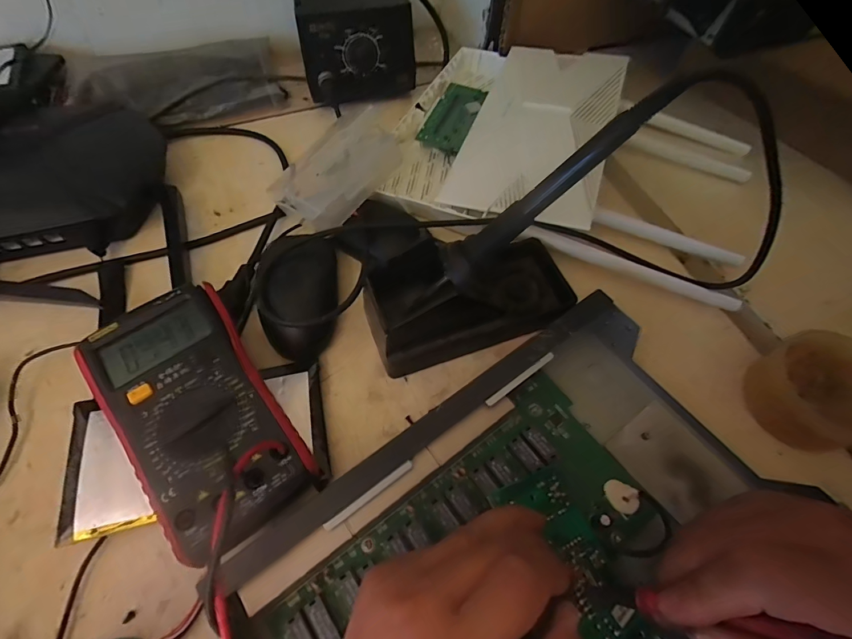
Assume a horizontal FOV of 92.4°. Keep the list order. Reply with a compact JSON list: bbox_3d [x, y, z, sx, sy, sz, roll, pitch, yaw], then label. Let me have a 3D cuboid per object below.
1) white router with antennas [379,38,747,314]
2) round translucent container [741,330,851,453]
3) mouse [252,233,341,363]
[{"bbox_3d":[0.134,-0.171,0.386,0.316,0.053,0.256,18,62,7],"label":"white router with antennas"},{"bbox_3d":[0.260,0.047,0.270,0.073,0.046,0.067,1,61,-2],"label":"round translucent container"},{"bbox_3d":[-0.096,-0.018,0.311,0.055,0.033,0.100,-8,62,-7],"label":"mouse"}]

